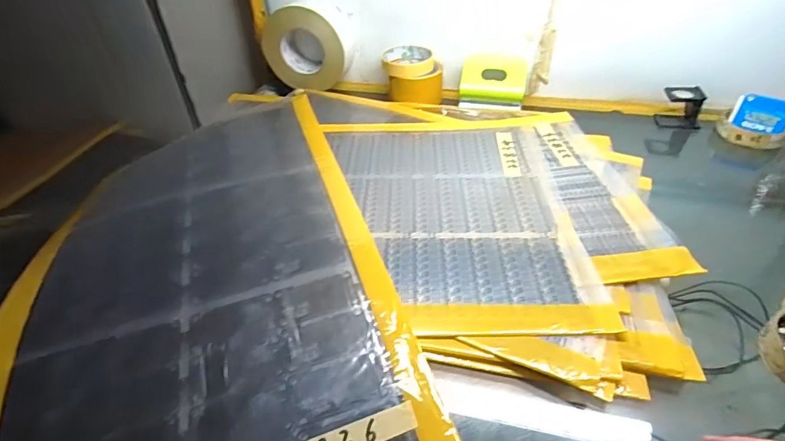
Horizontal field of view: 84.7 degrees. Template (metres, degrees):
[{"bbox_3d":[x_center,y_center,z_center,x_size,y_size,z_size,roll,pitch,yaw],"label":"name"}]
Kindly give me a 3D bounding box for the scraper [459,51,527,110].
[{"bbox_3d":[0.158,-0.217,0.671,0.102,0.068,0.056,8,42,12],"label":"scraper"}]

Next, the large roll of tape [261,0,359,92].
[{"bbox_3d":[-0.141,-0.296,0.741,0.147,0.135,0.069,8,42,11],"label":"large roll of tape"}]

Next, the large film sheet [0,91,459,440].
[{"bbox_3d":[-0.204,0.038,0.472,0.347,0.052,0.590,-14,41,-12],"label":"large film sheet"}]

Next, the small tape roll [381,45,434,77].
[{"bbox_3d":[0.024,-0.257,0.692,0.081,0.018,0.086,-3,41,-1],"label":"small tape roll"}]

